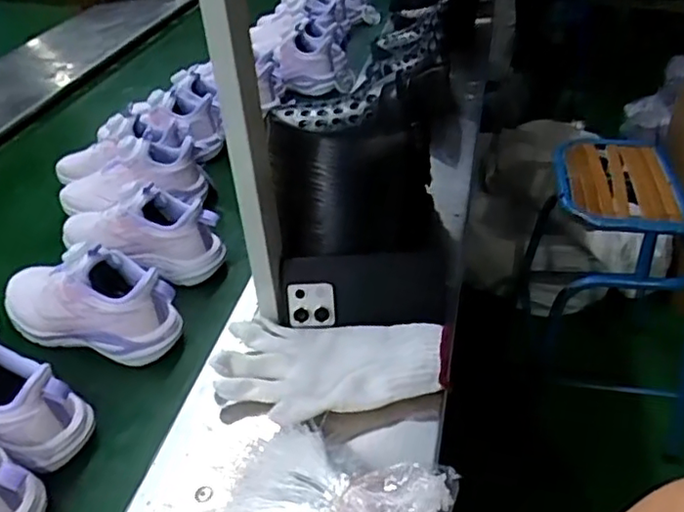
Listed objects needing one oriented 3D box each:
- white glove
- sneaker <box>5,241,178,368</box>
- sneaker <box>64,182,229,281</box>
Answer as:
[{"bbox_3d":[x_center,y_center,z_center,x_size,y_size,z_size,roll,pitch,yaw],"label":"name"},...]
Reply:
[{"bbox_3d":[-0.011,0.103,0.574,0.210,0.035,0.117,5,42,11],"label":"white glove"},{"bbox_3d":[-0.279,0.041,0.666,0.219,0.108,0.080,8,41,18],"label":"sneaker"},{"bbox_3d":[-0.248,-0.039,0.756,0.214,0.105,0.074,15,45,21],"label":"sneaker"}]

